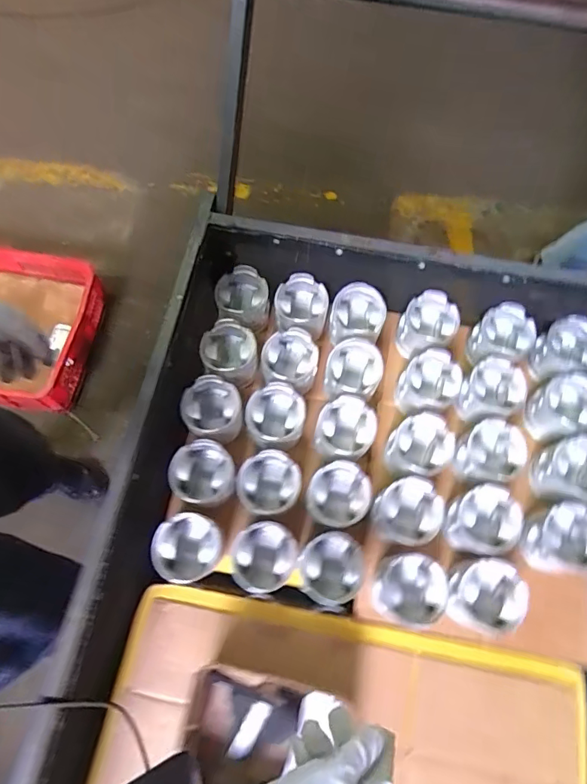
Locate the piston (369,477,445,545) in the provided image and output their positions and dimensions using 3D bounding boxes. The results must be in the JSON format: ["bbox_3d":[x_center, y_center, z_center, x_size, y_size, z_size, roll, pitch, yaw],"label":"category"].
[{"bbox_3d":[0.169,0.182,0.703,0.095,0.073,0.089,0,69,-1],"label":"piston"}]

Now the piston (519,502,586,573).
[{"bbox_3d":[0.394,0.217,0.689,0.111,0.059,0.094,-13,70,-5],"label":"piston"}]

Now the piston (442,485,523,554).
[{"bbox_3d":[0.279,0.191,0.695,0.102,0.060,0.092,-4,70,-2],"label":"piston"}]

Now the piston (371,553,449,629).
[{"bbox_3d":[0.164,0.284,0.669,0.093,0.076,0.094,0,69,-1],"label":"piston"}]

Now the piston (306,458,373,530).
[{"bbox_3d":[0.067,0.157,0.712,0.089,0.070,0.093,0,69,-1],"label":"piston"}]

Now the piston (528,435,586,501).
[{"bbox_3d":[0.429,0.126,0.730,0.102,0.070,0.092,-15,70,-6],"label":"piston"}]

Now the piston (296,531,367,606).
[{"bbox_3d":[0.056,0.256,0.685,0.090,0.070,0.098,43,75,14],"label":"piston"}]

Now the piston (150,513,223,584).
[{"bbox_3d":[-0.152,0.228,0.686,0.090,0.074,0.091,0,69,-1],"label":"piston"}]

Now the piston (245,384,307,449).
[{"bbox_3d":[-0.027,0.041,0.749,0.090,0.067,0.090,0,69,-1],"label":"piston"}]

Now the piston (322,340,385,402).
[{"bbox_3d":[0.100,-0.029,0.774,0.093,0.061,0.099,15,70,5],"label":"piston"}]

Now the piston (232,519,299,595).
[{"bbox_3d":[-0.042,0.240,0.682,0.090,0.081,0.094,0,69,-1],"label":"piston"}]

